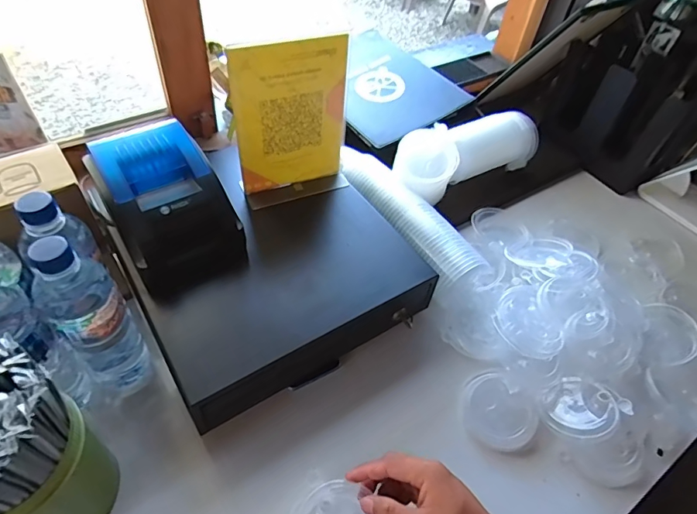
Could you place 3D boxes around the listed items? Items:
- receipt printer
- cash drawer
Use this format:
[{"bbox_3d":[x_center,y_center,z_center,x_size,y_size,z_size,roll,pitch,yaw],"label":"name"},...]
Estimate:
[{"bbox_3d":[-0.216,-0.060,0.551,0.125,0.129,0.157,-25,57,-26],"label":"receipt printer"},{"bbox_3d":[-0.109,0.010,0.622,0.323,0.110,0.313,-24,56,-25],"label":"cash drawer"}]

